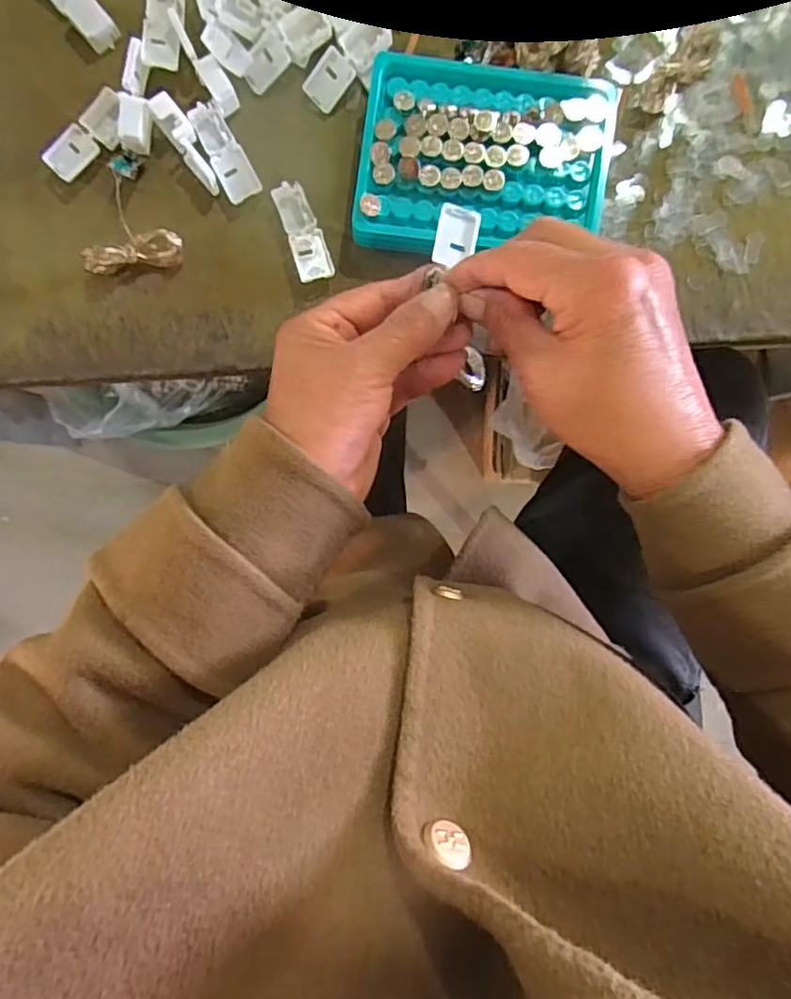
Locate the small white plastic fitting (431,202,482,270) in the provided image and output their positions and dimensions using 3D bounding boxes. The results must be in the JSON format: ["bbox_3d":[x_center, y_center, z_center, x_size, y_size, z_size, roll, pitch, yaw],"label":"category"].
[{"bbox_3d":[0.029,-0.125,0.285,0.020,0.006,0.027,11,93,0],"label":"small white plastic fitting"}]

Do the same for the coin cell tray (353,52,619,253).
[{"bbox_3d":[0.048,-0.185,0.326,0.130,0.025,0.097,5,93,0],"label":"coin cell tray"}]

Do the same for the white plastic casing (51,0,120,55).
[{"bbox_3d":[-0.178,-0.276,0.333,0.018,0.011,0.053,-39,92,2],"label":"white plastic casing"}]

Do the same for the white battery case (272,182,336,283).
[{"bbox_3d":[-0.051,-0.148,0.337,0.020,0.012,0.053,-19,92,1],"label":"white battery case"}]

